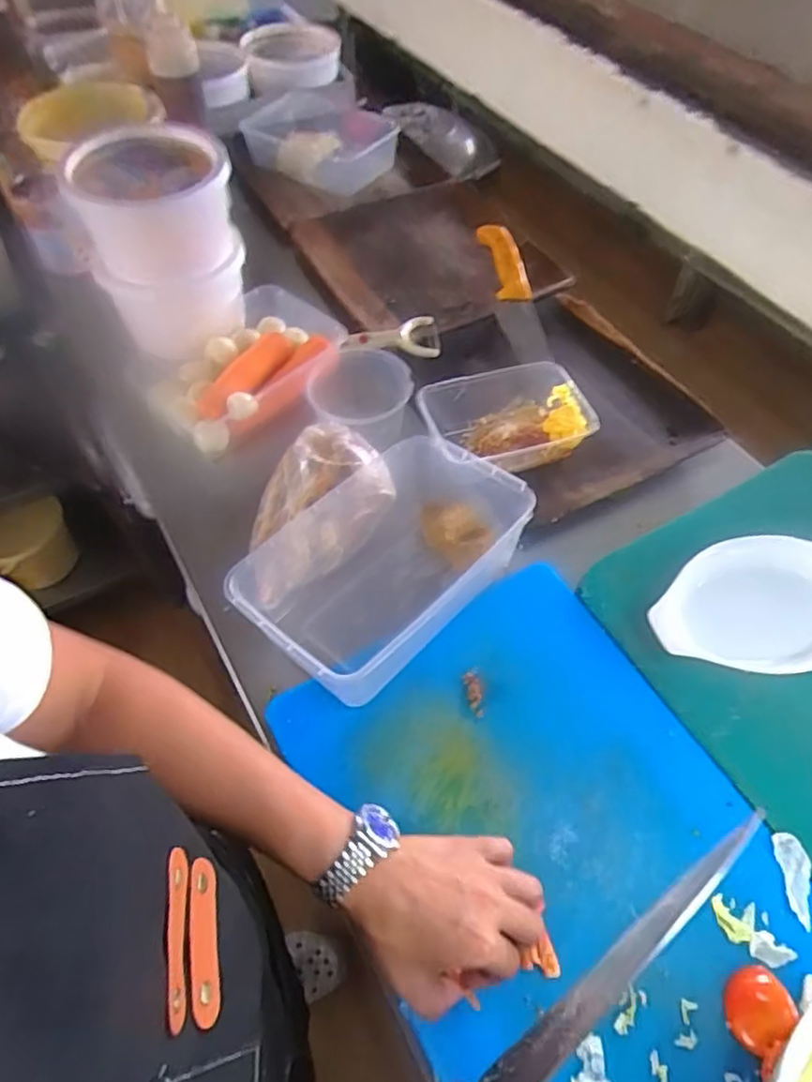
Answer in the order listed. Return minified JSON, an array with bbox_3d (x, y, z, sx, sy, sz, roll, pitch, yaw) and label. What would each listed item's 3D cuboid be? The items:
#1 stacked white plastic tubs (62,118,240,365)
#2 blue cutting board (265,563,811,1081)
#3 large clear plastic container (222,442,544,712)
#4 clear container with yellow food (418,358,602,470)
[{"bbox_3d":[-0.280,-0.355,0.758,0.166,0.172,0.173,-15,58,-11],"label":"stacked white plastic tubs"},{"bbox_3d":[0.121,0.244,0.486,0.291,0.023,0.426,-26,61,-16],"label":"blue cutting board"},{"bbox_3d":[-0.016,0.013,0.599,0.272,0.080,0.164,-38,62,-23],"label":"large clear plastic container"},{"bbox_3d":[0.107,-0.130,0.710,0.175,0.050,0.116,-15,56,-9],"label":"clear container with yellow food"}]

